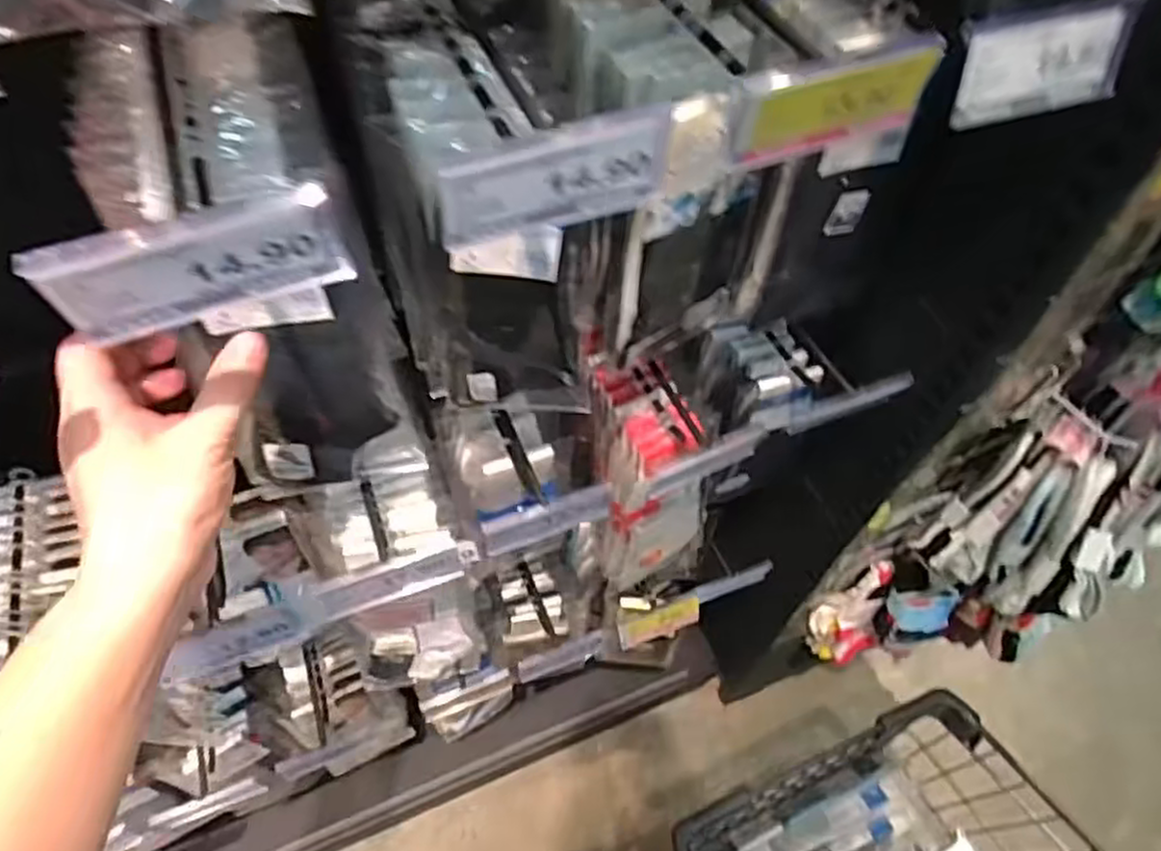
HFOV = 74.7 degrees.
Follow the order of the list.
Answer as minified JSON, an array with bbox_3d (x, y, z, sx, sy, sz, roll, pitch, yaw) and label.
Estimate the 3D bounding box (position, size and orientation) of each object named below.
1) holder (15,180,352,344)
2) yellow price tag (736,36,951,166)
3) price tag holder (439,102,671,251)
[{"bbox_3d":[-0.140,-0.057,0.282,0.100,0.049,0.009,-18,59,-13],"label":"holder"},{"bbox_3d":[0.114,-0.145,0.344,0.099,0.047,0.008,-18,59,-13],"label":"yellow price tag"},{"bbox_3d":[-0.009,-0.102,0.317,0.099,0.045,0.007,-18,59,-13],"label":"price tag holder"}]

